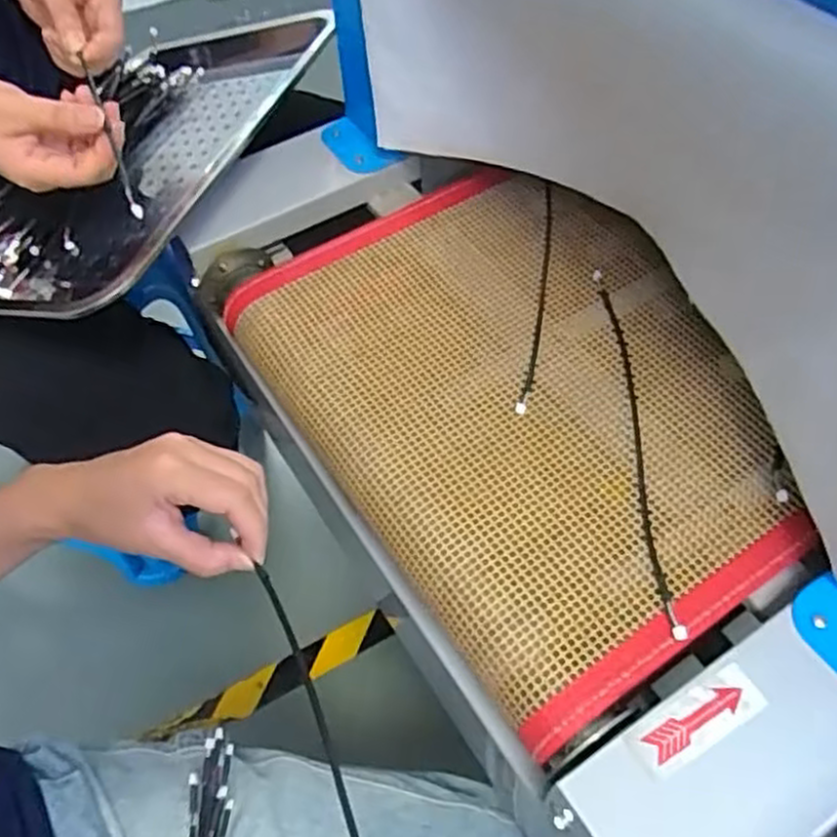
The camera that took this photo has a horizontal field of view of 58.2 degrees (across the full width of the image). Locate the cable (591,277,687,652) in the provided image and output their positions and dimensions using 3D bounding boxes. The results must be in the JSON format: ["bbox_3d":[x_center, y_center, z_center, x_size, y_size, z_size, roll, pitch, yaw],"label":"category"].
[{"bbox_3d":[0.139,0.008,0.485,0.018,0.008,0.278,-2,55,2],"label":"cable"}]

